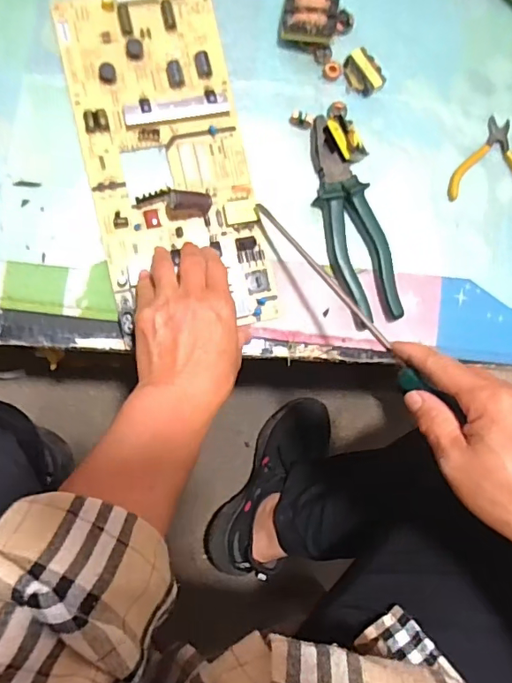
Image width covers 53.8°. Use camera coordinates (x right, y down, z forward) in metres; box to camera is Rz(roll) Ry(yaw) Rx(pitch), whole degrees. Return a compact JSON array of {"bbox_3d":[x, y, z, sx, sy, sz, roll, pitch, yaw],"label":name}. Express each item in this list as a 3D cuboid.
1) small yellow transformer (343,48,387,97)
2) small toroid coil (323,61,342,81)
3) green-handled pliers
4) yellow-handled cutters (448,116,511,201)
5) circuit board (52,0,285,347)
[{"bbox_3d":[0.103,-0.259,0.490,0.043,0.016,0.028,45,81,-3],"label":"small yellow transformer"},{"bbox_3d":[0.074,-0.262,0.489,0.017,0.010,0.016,1,86,-9],"label":"small toroid coil"},{"bbox_3d":[0.088,-0.110,0.474,0.052,0.020,0.192,-15,88,-9],"label":"green-handled pliers"},{"bbox_3d":[0.243,-0.179,0.506,0.095,0.008,0.092,9,84,-8],"label":"yellow-handled cutters"},{"bbox_3d":[-0.078,-0.166,0.450,0.142,0.027,0.311,-12,88,-9],"label":"circuit board"}]

